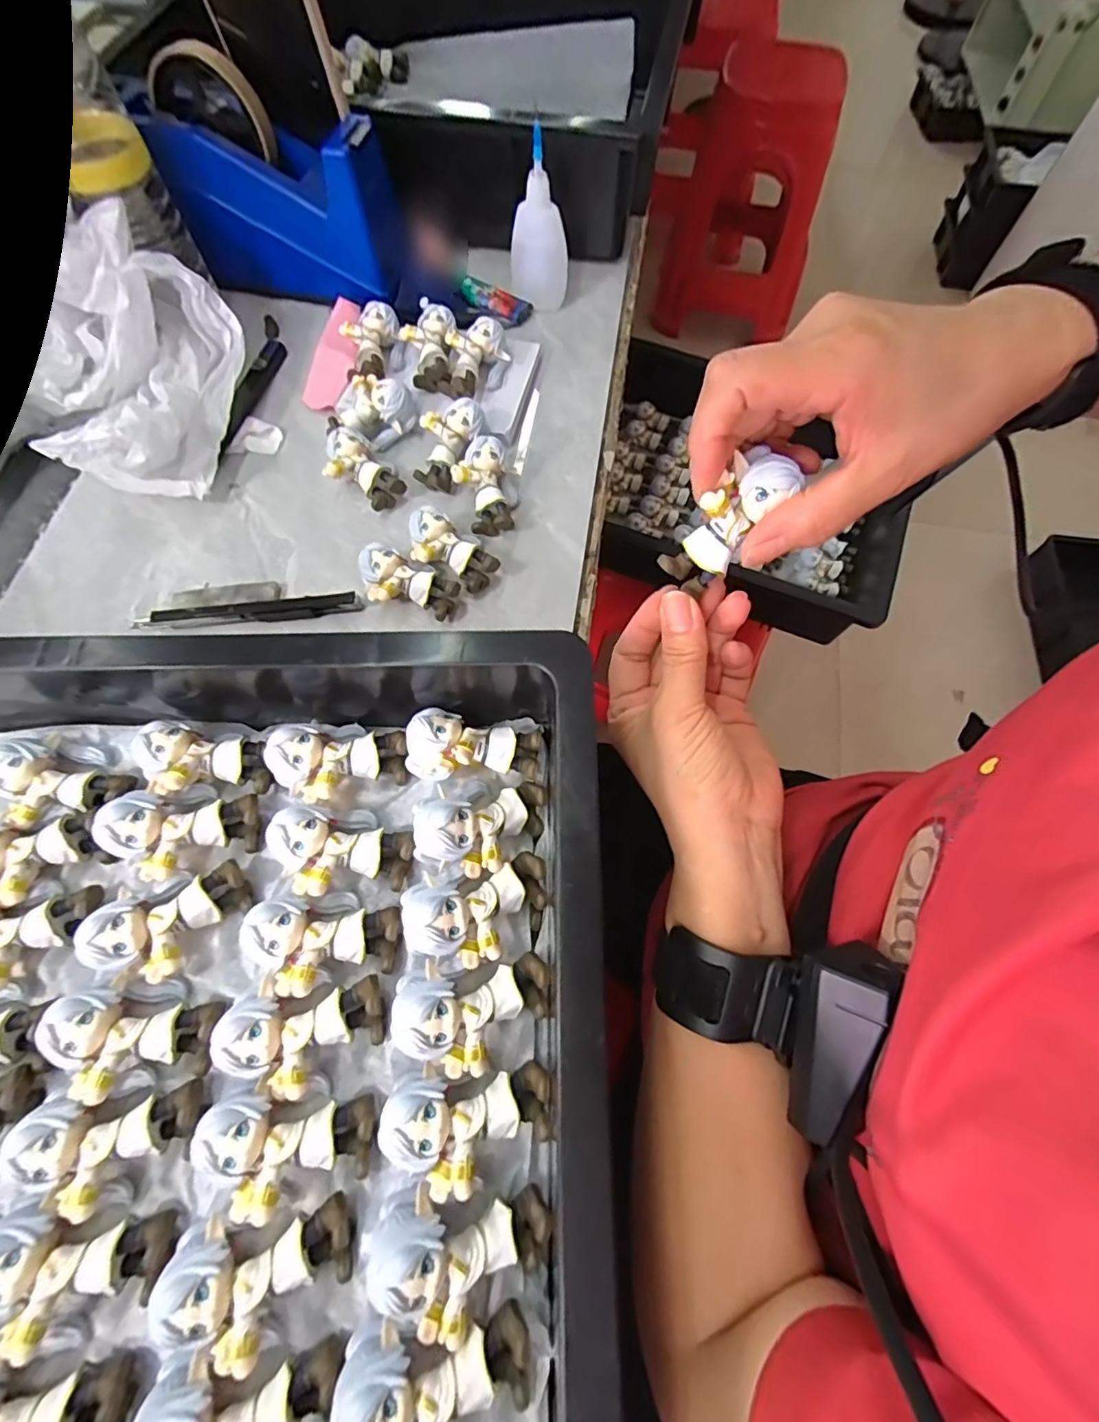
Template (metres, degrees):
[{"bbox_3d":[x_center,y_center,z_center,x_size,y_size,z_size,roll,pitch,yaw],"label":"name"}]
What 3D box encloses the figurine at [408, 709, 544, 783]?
[{"bbox_3d":[-0.035,0.016,0.257,0.061,0.024,0.032,7,67,-13],"label":"figurine"}]

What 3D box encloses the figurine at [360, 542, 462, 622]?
[{"bbox_3d":[-0.086,-0.077,0.335,0.057,0.026,0.034,9,68,3],"label":"figurine"}]

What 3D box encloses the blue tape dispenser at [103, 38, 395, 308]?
[{"bbox_3d":[-0.205,-0.385,0.402,0.179,0.113,0.065,12,68,5],"label":"blue tape dispenser"}]

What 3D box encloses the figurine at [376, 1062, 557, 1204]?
[{"bbox_3d":[-0.031,0.156,0.208,0.063,0.025,0.036,2,66,-20],"label":"figurine"}]

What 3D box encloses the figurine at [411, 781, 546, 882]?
[{"bbox_3d":[-0.031,0.050,0.245,0.055,0.034,0.042,1,67,0],"label":"figurine"}]

